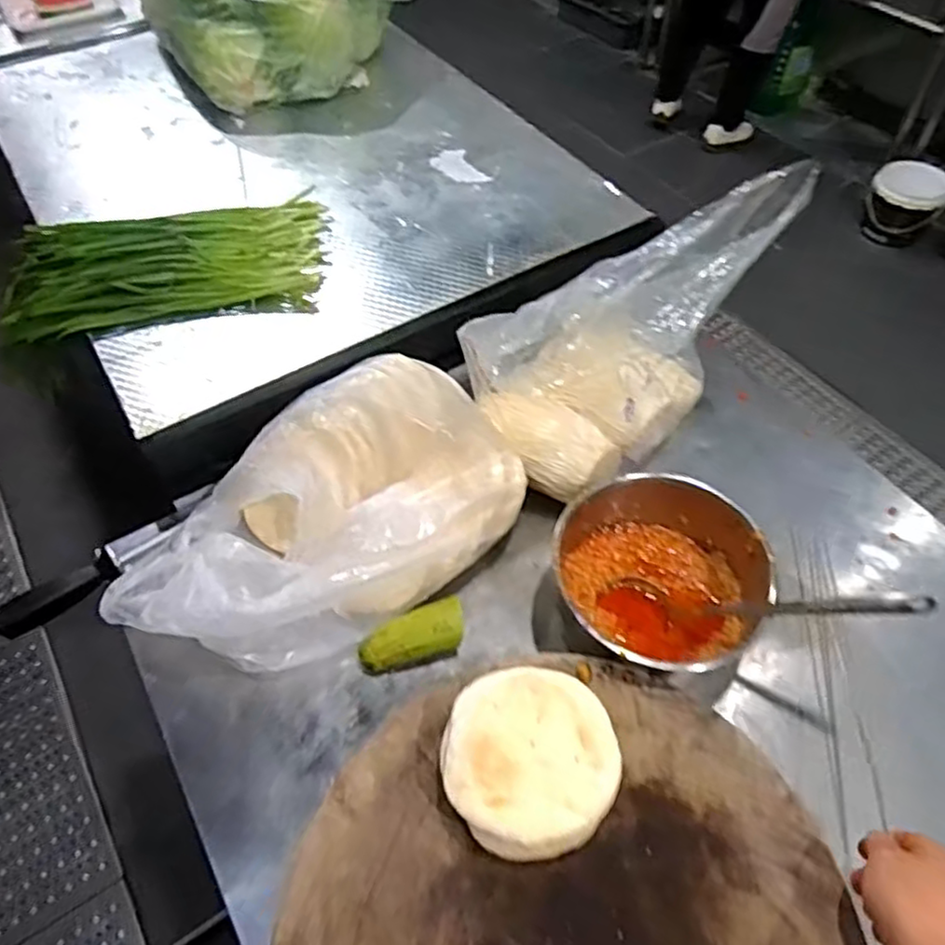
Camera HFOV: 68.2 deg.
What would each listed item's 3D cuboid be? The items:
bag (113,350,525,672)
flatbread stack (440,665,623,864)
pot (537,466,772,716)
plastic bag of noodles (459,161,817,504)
[{"bbox_3d":[-0.152,0.048,0.698,0.385,0.112,0.243,-34,61,-21],"label":"bag"},{"bbox_3d":[0.044,0.219,0.533,0.130,0.058,0.127,0,55,1],"label":"flatbread stack"},{"bbox_3d":[0.168,0.103,0.674,0.191,0.124,0.192,0,54,0],"label":"pot"},{"bbox_3d":[0.149,-0.132,0.707,0.287,0.263,0.152,-39,62,-24],"label":"plastic bag of noodles"}]

